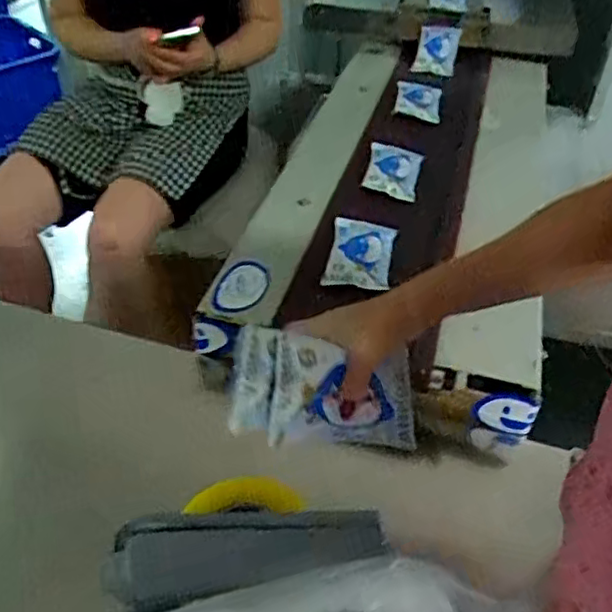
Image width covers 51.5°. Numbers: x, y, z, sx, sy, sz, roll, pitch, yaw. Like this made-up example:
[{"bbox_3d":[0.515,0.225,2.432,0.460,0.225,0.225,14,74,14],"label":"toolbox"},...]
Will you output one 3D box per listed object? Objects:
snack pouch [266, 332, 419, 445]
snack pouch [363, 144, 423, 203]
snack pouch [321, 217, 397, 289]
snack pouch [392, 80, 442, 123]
[{"bbox_3d":[0.034,0.071,0.513,0.137,0.019,0.081,8,80,-28],"label":"snack pouch"},{"bbox_3d":[0.141,-0.218,1.024,0.083,0.023,0.128,12,46,6],"label":"snack pouch"},{"bbox_3d":[0.075,-0.072,0.863,0.084,0.013,0.137,10,46,4],"label":"snack pouch"},{"bbox_3d":[0.215,-0.395,1.210,0.085,0.015,0.109,9,53,2],"label":"snack pouch"}]

